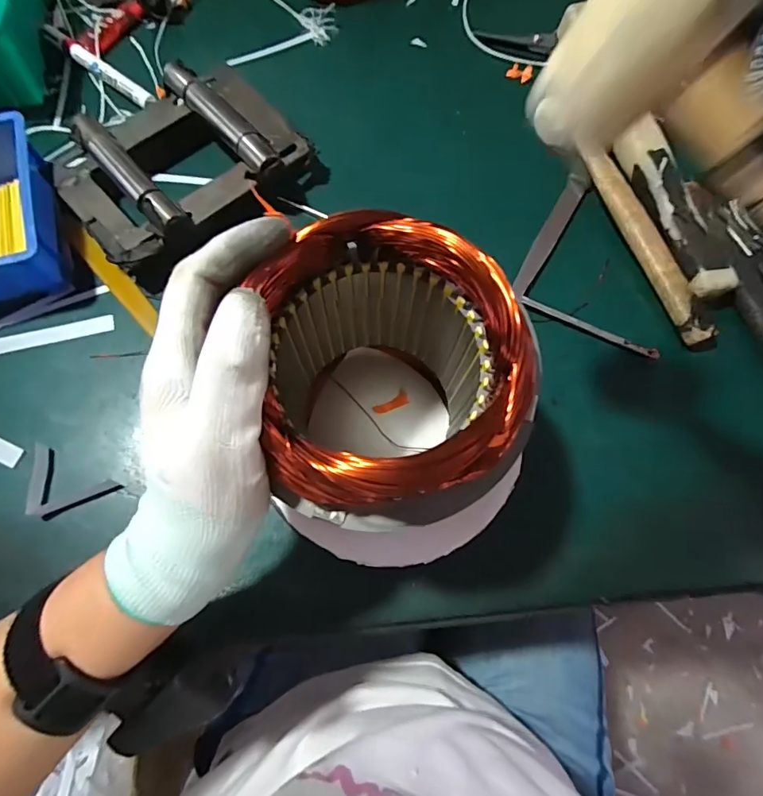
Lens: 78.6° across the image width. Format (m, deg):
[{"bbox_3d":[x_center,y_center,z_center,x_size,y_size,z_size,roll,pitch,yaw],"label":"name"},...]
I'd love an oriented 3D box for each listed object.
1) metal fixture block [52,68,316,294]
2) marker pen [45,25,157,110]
[{"bbox_3d":[-0.175,-0.207,0.408,0.165,0.046,0.201,42,76,10],"label":"metal fixture block"},{"bbox_3d":[-0.278,-0.325,0.459,0.143,0.014,0.019,36,75,8],"label":"marker pen"}]

